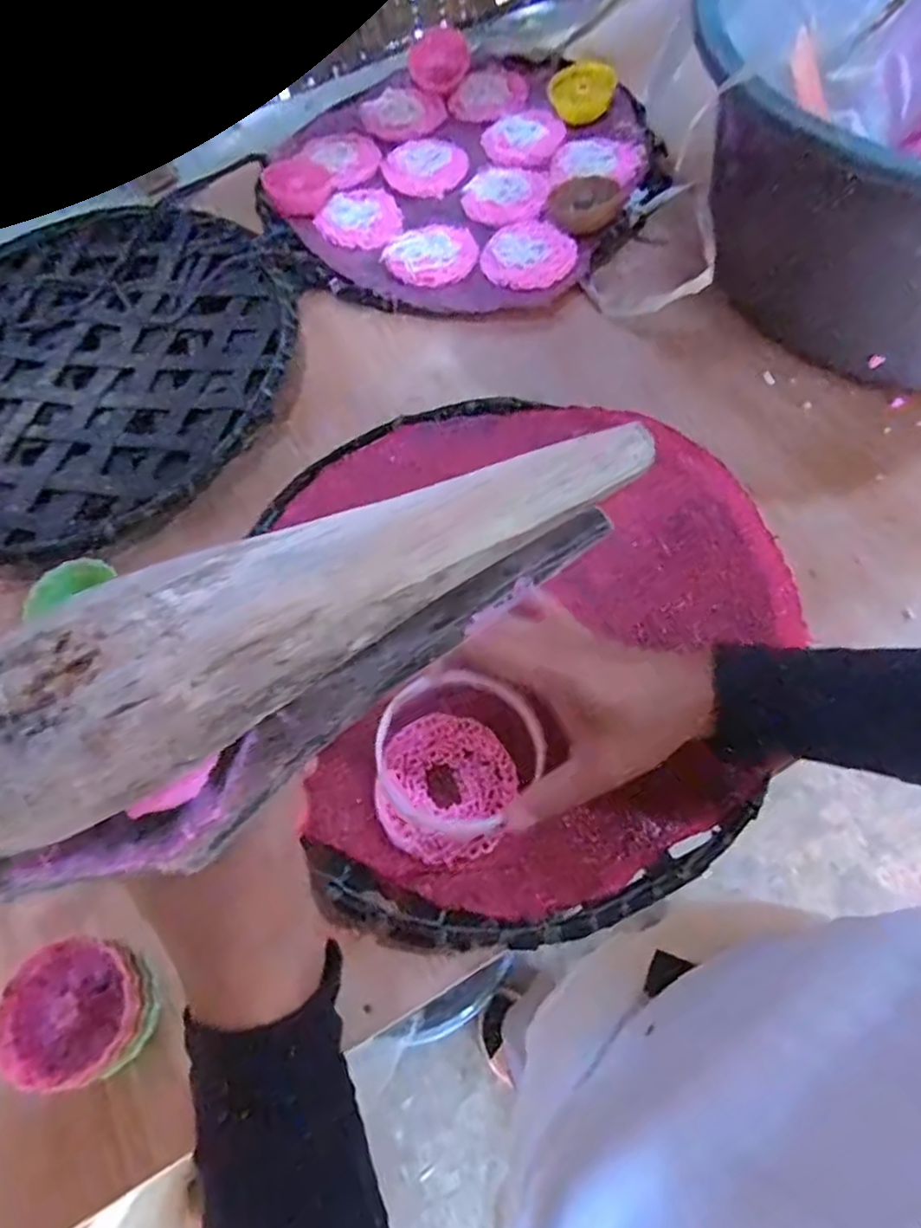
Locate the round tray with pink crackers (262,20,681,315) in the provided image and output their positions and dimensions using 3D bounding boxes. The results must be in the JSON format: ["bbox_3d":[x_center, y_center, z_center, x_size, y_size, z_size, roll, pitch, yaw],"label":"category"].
[{"bbox_3d":[0.001,-0.412,0.624,0.340,0.035,0.339,-1,66,3],"label":"round tray with pink crackers"}]

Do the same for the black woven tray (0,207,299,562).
[{"bbox_3d":[-0.308,-0.202,0.550,0.344,0.034,0.339,-36,69,-12],"label":"black woven tray"}]

